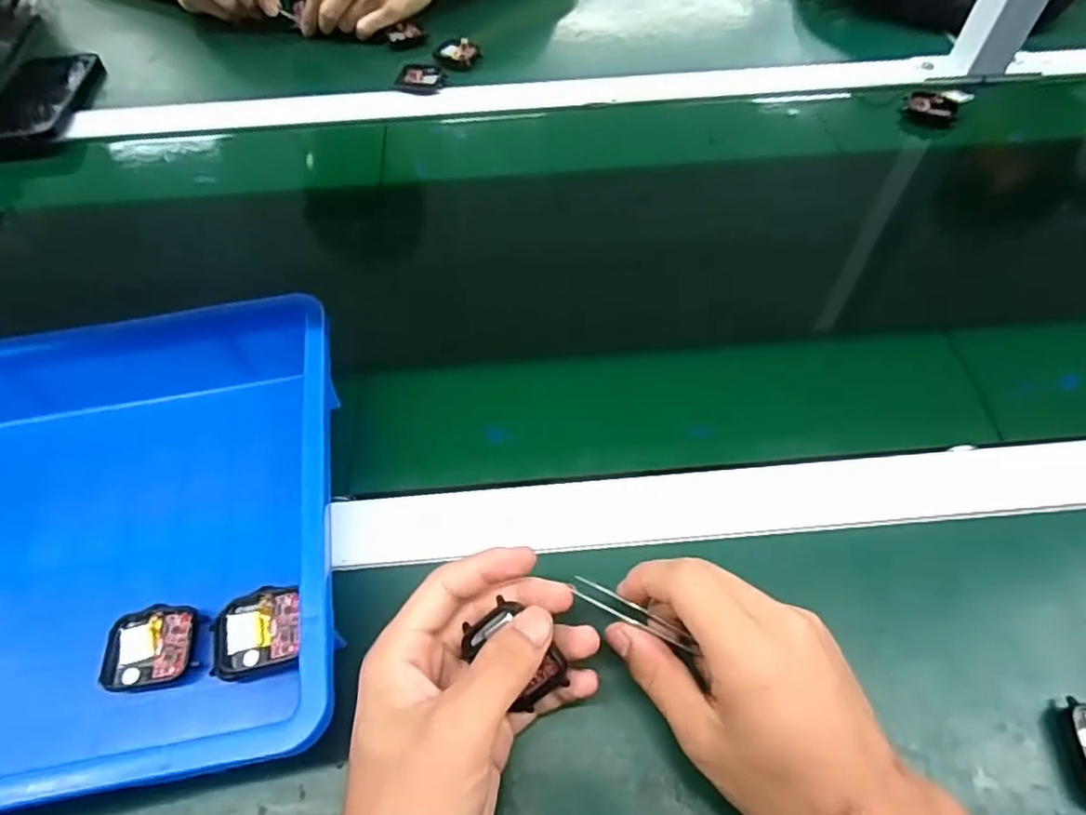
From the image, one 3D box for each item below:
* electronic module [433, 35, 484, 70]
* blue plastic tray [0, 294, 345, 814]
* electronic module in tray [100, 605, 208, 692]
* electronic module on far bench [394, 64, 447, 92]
[{"bbox_3d":[-0.088,-0.366,0.649,0.048,0.012,0.051,-6,56,-3],"label":"electronic module"},{"bbox_3d":[-0.286,0.075,0.318,0.355,0.067,0.252,-9,55,-7],"label":"blue plastic tray"},{"bbox_3d":[-0.195,0.121,0.314,0.044,0.010,0.038,-2,54,-2],"label":"electronic module in tray"},{"bbox_3d":[-0.120,-0.329,0.627,0.047,0.011,0.039,13,55,9],"label":"electronic module on far bench"}]

